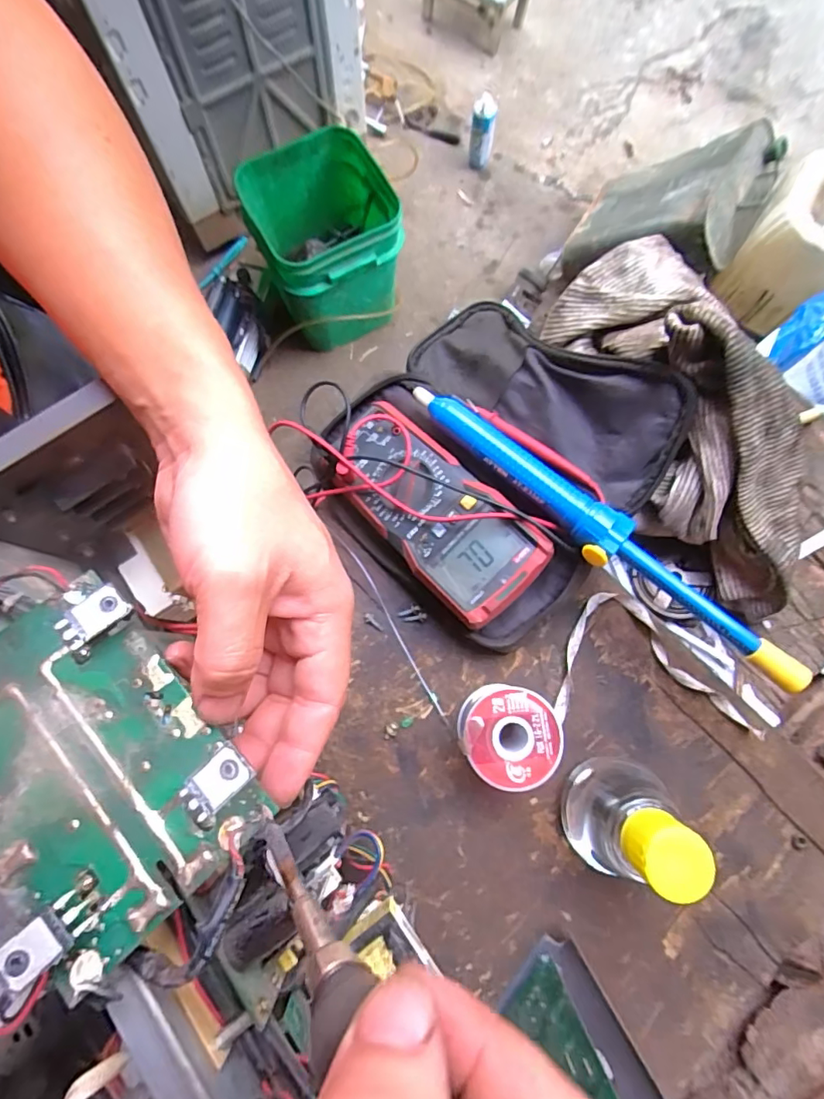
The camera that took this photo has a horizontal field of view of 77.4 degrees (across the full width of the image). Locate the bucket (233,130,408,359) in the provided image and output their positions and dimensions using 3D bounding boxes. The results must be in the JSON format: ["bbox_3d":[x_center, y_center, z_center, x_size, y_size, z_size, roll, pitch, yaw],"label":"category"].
[{"bbox_3d":[-0.202,-0.727,1.259,0.310,0.301,0.331,-22,79,-3],"label":"bucket"}]

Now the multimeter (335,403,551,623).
[{"bbox_3d":[0.015,-0.028,0.394,0.184,0.047,0.087,43,82,8],"label":"multimeter"}]

